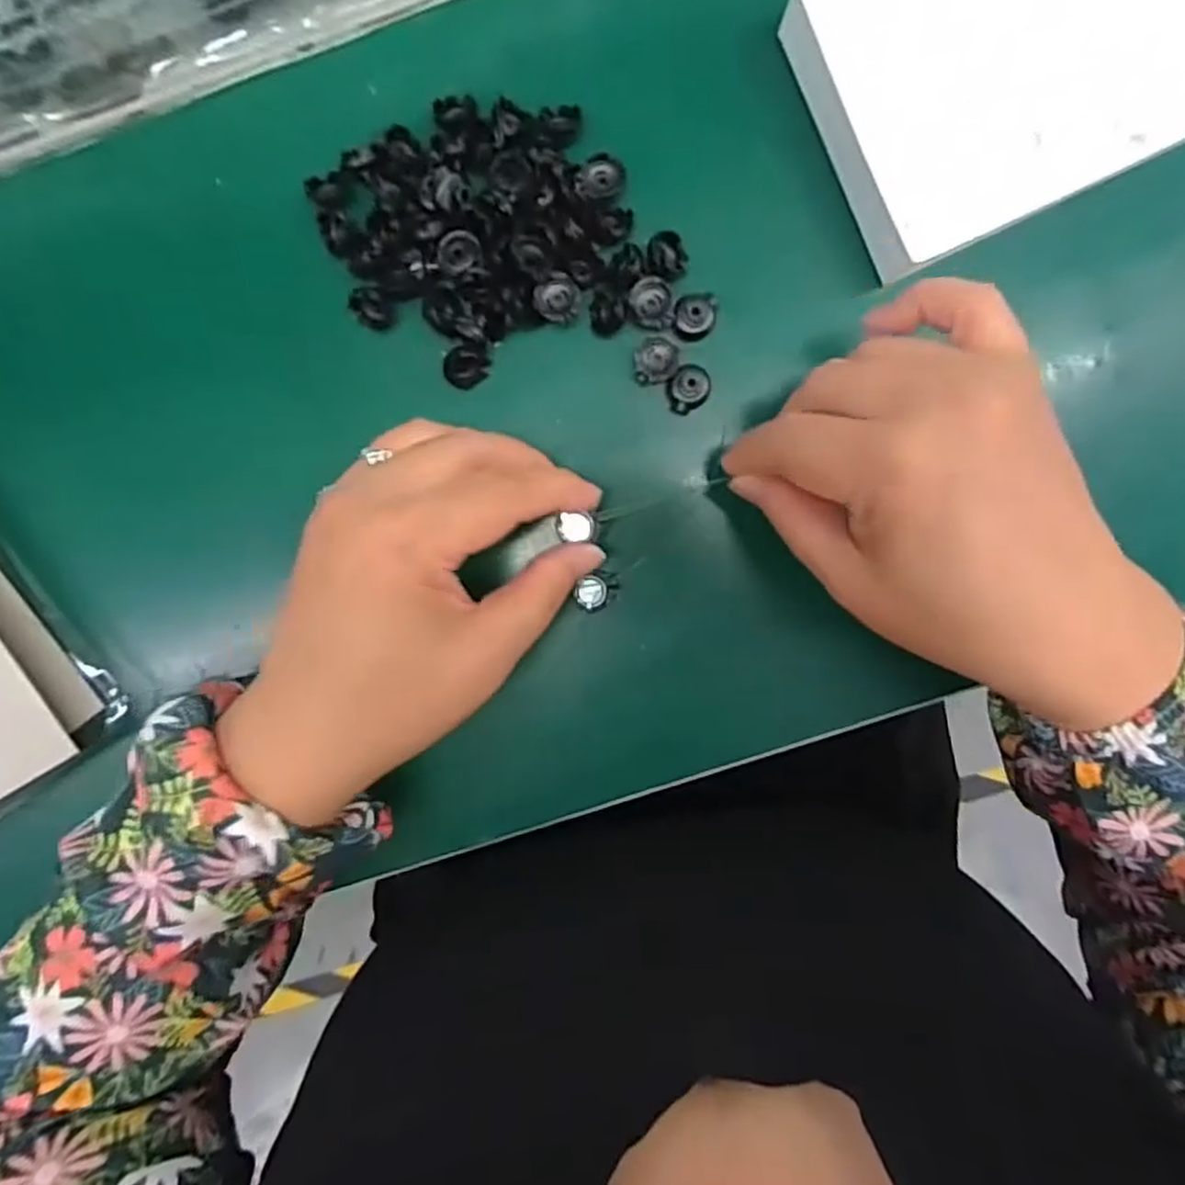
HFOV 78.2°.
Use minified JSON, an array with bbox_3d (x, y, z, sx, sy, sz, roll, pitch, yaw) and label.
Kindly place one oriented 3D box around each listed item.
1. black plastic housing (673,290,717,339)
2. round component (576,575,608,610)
[{"bbox_3d":[0.037,-0.102,0.267,0.016,0.008,0.016,0,95,1],"label":"black plastic housing"},{"bbox_3d":[0.000,0.000,0.275,0.012,0.004,0.013,0,95,1],"label":"round component"}]

